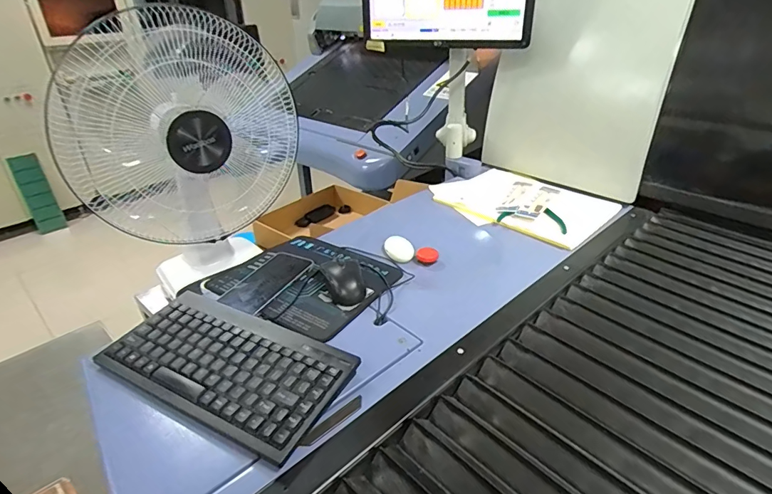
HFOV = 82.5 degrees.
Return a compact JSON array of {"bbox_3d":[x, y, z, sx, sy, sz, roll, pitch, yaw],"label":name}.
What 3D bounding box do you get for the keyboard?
[{"bbox_3d":[-0.188,0.141,0.523,0.279,0.032,0.145,15,34,24],"label":"keyboard"}]

